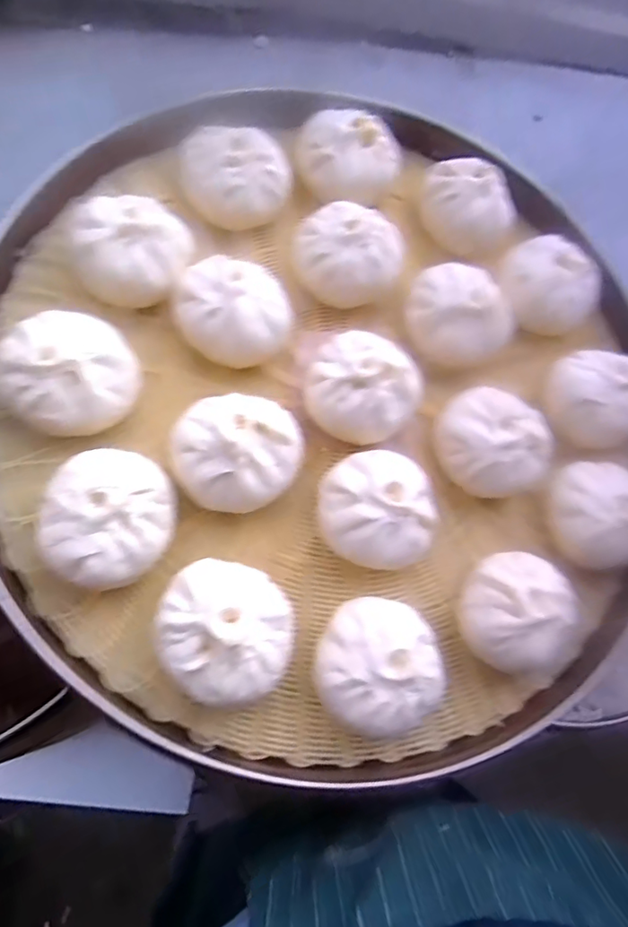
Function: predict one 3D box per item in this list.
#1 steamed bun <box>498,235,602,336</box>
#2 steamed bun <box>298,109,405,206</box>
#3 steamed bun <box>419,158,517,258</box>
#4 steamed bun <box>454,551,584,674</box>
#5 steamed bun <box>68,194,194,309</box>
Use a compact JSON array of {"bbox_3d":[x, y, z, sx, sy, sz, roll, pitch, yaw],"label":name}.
[{"bbox_3d":[0.191,-0.142,0.411,0.070,0.040,0.076,-32,75,-10],"label":"steamed bun"},{"bbox_3d":[0.027,-0.237,0.403,0.076,0.035,0.060,-8,72,-3],"label":"steamed bun"},{"bbox_3d":[0.121,-0.204,0.407,0.075,0.039,0.063,19,73,6],"label":"steamed bun"},{"bbox_3d":[0.131,0.093,0.331,0.074,0.035,0.070,-33,75,-10],"label":"steamed bun"},{"bbox_3d":[-0.120,-0.145,0.347,0.076,0.037,0.067,-35,75,-11],"label":"steamed bun"}]

